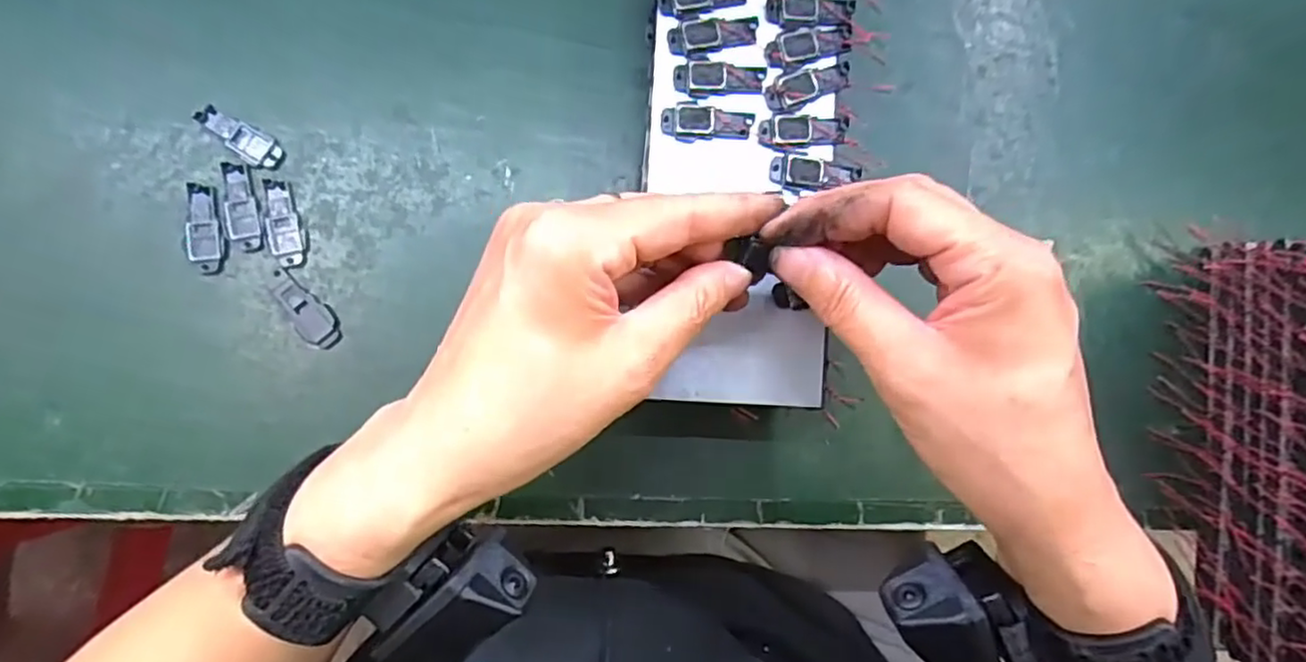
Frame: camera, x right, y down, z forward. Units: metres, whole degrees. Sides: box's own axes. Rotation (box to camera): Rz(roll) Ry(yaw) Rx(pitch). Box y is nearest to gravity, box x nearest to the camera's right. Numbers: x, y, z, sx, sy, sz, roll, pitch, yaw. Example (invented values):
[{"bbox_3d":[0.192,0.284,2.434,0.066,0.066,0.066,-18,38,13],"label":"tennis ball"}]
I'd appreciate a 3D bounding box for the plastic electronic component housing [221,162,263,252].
[{"bbox_3d":[-0.185,-0.056,0.303,0.013,0.004,0.041,-13,89,-7],"label":"plastic electronic component housing"}]

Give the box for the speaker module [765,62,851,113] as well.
[{"bbox_3d":[0.068,-0.108,0.295,0.041,0.004,0.015,-24,91,-7],"label":"speaker module"}]

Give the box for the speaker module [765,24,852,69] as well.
[{"bbox_3d":[0.069,-0.126,0.297,0.040,0.004,0.015,-18,90,-7],"label":"speaker module"}]

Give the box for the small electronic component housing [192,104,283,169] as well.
[{"bbox_3d":[-0.186,-0.088,0.305,0.039,0.004,0.014,34,84,-4],"label":"small electronic component housing"}]

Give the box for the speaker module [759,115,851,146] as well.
[{"bbox_3d":[0.066,-0.087,0.295,0.040,0.004,0.014,-4,88,-7],"label":"speaker module"}]

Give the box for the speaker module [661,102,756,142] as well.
[{"bbox_3d":[0.023,-0.089,0.290,0.038,0.006,0.015,5,87,-6],"label":"speaker module"}]

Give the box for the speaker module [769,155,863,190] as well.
[{"bbox_3d":[0.070,-0.067,0.293,0.038,0.004,0.014,8,87,-6],"label":"speaker module"}]

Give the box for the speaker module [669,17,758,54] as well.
[{"bbox_3d":[0.026,-0.128,0.292,0.040,0.004,0.014,-14,89,-7],"label":"speaker module"}]

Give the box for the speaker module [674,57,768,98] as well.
[{"bbox_3d":[0.029,-0.109,0.291,0.040,0.004,0.016,-6,88,-7],"label":"speaker module"}]

